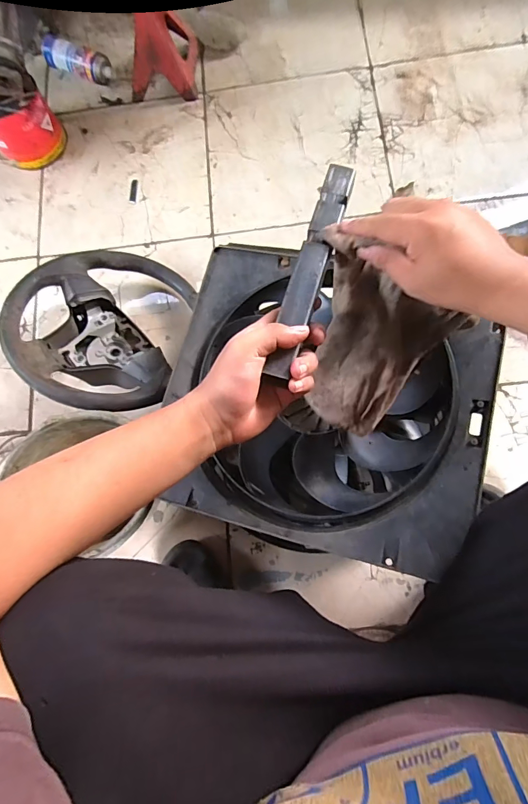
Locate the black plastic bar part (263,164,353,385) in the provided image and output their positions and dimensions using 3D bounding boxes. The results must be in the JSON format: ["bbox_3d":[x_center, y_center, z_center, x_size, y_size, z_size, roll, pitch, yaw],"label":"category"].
[{"bbox_3d":[0.046,-0.131,0.408,0.031,0.023,0.239,16,75,5],"label":"black plastic bar part"}]

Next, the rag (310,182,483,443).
[{"bbox_3d":[0.113,-0.054,0.469,0.153,0.162,0.149,28,84,6],"label":"rag"}]

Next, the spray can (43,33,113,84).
[{"bbox_3d":[-0.461,-0.835,1.005,0.180,0.052,0.059,22,81,8],"label":"spray can"}]

